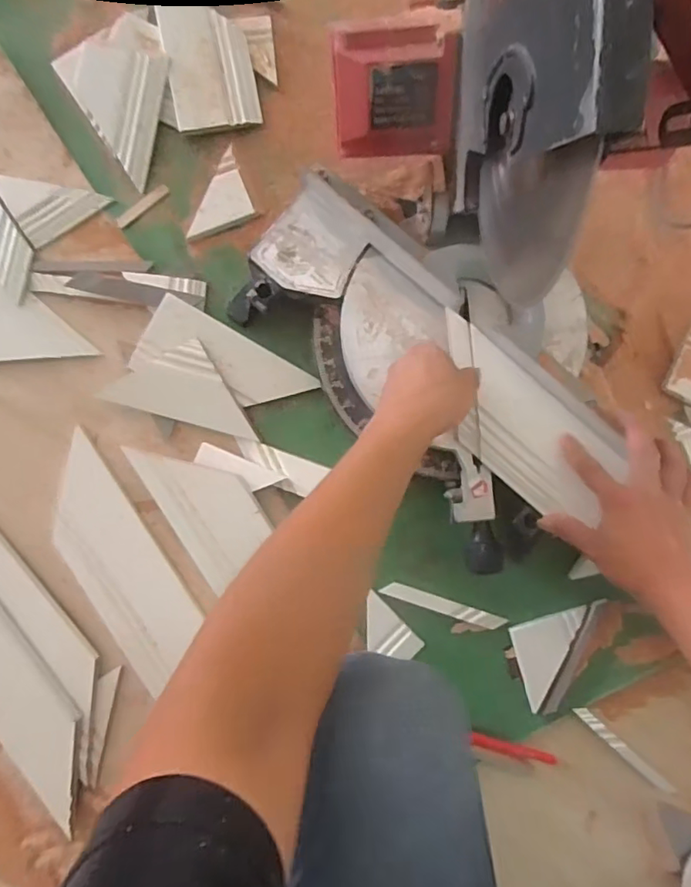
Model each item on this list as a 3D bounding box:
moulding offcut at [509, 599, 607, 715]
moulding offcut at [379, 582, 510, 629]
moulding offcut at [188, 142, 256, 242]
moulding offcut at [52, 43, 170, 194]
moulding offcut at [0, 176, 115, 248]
[{"bbox_3d":[0.255,0.247,0.650,0.109,0.008,0.100,-16,87,-2],"label":"moulding offcut"},{"bbox_3d":[0.114,0.188,0.650,0.146,0.011,0.016,19,86,0],"label":"moulding offcut"},{"bbox_3d":[-0.138,-0.288,0.670,0.057,0.010,0.116,22,86,0],"label":"moulding offcut"},{"bbox_3d":[-0.288,-0.395,0.666,0.134,0.028,0.140,16,100,6],"label":"moulding offcut"},{"bbox_3d":[-0.348,-0.296,0.669,0.101,0.013,0.089,-34,88,-3],"label":"moulding offcut"}]

